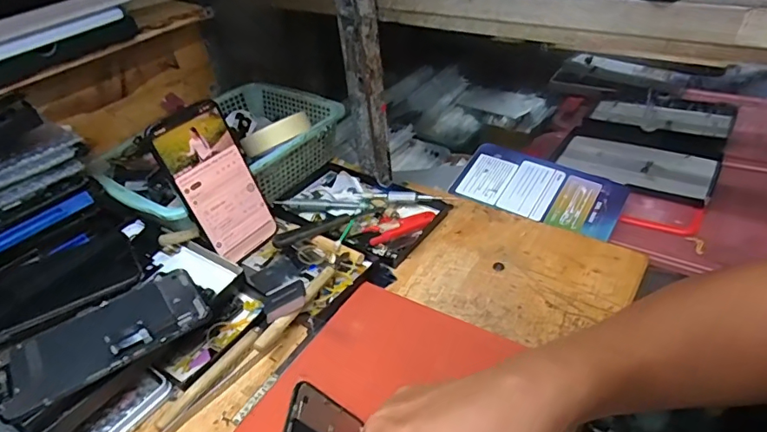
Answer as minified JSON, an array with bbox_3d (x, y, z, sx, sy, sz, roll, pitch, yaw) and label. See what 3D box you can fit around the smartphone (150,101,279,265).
[{"bbox_3d":[-0.165,-0.031,0.499,0.006,0.155,0.076,10,42,45],"label":"smartphone"}]

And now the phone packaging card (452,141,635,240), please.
[{"bbox_3d":[0.183,-0.033,0.584,0.186,0.009,0.092,21,62,24],"label":"phone packaging card"}]

